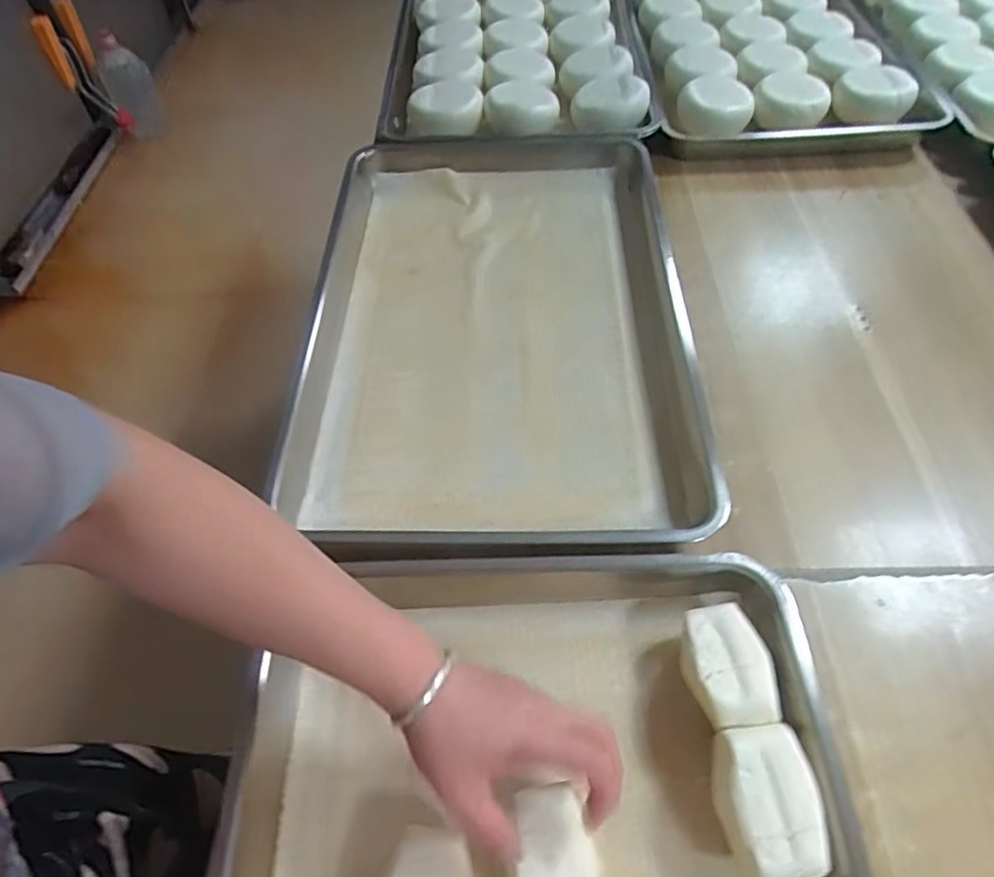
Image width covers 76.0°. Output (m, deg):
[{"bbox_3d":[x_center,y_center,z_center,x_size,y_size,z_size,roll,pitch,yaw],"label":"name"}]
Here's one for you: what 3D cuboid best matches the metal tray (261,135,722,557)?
[{"bbox_3d":[-0.008,-0.157,0.718,0.405,0.050,0.628,-2,54,0],"label":"metal tray"}]

